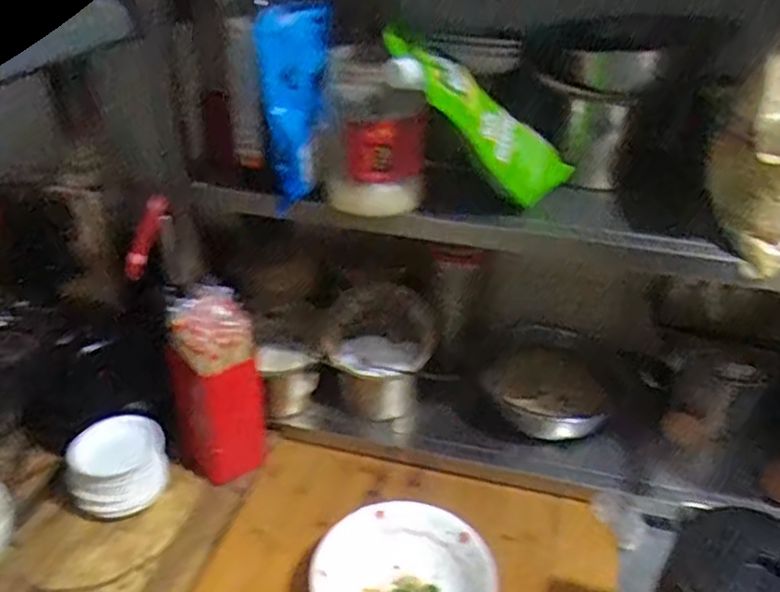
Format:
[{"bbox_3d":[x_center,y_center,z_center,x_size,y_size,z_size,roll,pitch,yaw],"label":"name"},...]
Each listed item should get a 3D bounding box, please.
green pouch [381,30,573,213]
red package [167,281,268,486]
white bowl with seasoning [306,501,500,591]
[{"bbox_3d":[0.087,-0.168,0.663,0.241,0.051,0.089,38,26,-20],"label":"green pouch"},{"bbox_3d":[-0.206,0.113,0.812,0.100,0.217,0.111,-9,33,-16],"label":"red package"},{"bbox_3d":[0.013,0.304,0.707,0.184,0.061,0.177,4,32,4],"label":"white bowl with seasoning"}]

